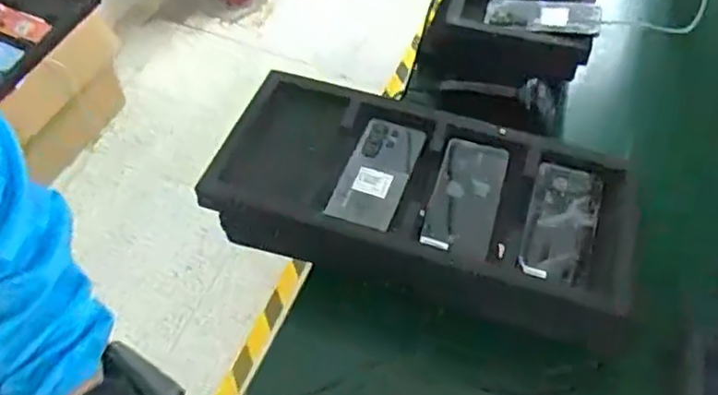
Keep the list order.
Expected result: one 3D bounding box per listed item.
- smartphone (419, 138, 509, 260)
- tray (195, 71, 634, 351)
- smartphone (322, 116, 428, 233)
[{"bbox_3d":[0.127,-0.002,0.778,0.076,0.013,0.172,16,53,9],"label":"smartphone"},{"bbox_3d":[0.073,0.002,0.790,0.487,0.081,0.251,18,53,10],"label":"tray"},{"bbox_3d":[0.021,-0.029,0.794,0.077,0.015,0.165,18,53,10],"label":"smartphone"}]

